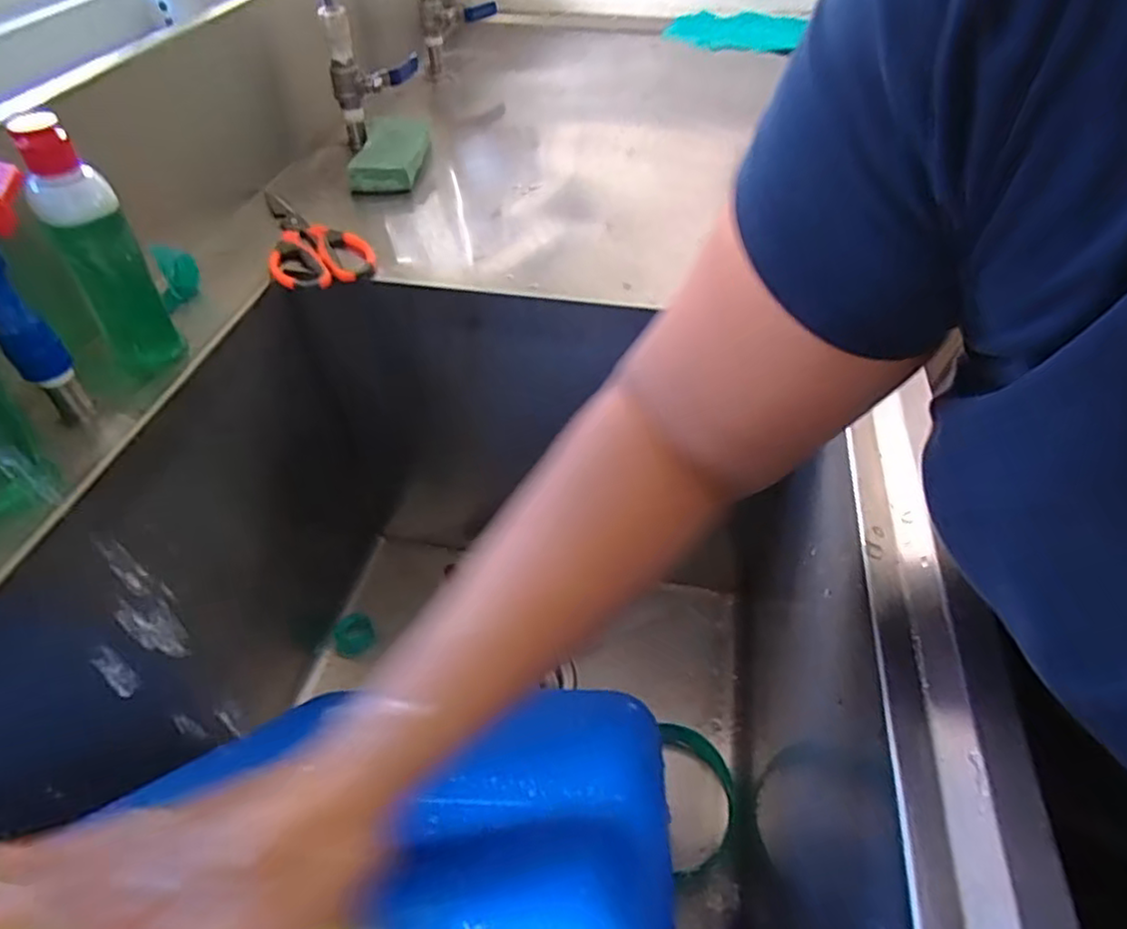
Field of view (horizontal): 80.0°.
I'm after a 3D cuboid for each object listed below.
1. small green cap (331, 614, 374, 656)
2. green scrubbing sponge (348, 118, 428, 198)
[{"bbox_3d":[-0.238,0.193,0.760,0.045,0.011,0.048,0,46,0],"label":"small green cap"},{"bbox_3d":[-0.181,-0.335,0.722,0.070,0.035,0.133,1,46,1],"label":"green scrubbing sponge"}]

